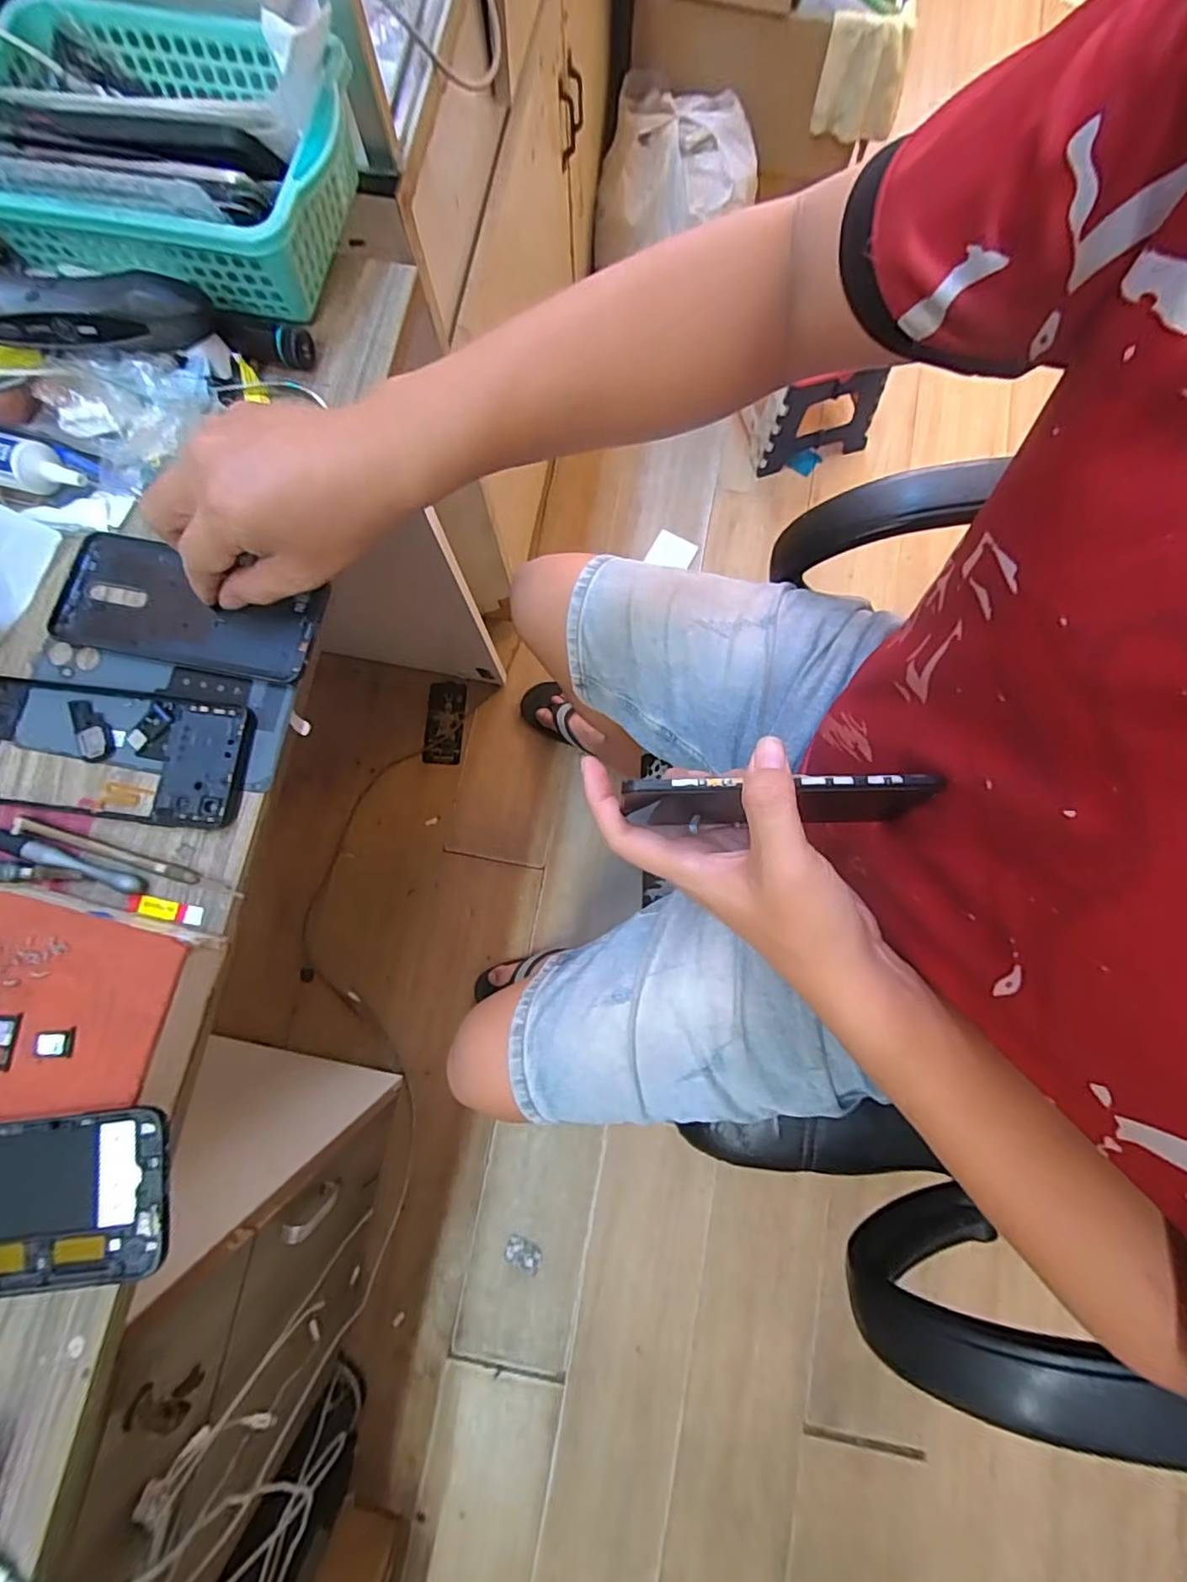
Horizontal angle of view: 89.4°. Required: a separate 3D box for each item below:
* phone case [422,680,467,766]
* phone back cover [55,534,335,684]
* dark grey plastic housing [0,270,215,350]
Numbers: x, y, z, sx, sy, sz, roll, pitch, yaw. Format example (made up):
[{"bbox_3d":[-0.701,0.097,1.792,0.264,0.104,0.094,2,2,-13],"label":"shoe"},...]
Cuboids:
[{"bbox_3d":[-0.284,-0.131,1.147,0.070,0.010,0.159,3,79,0],"label":"phone case"},{"bbox_3d":[-0.254,-0.112,0.373,0.167,0.007,0.071,16,79,4],"label":"phone back cover"},{"bbox_3d":[-0.311,-0.293,0.363,0.142,0.029,0.036,-10,80,-1],"label":"dark grey plastic housing"}]

